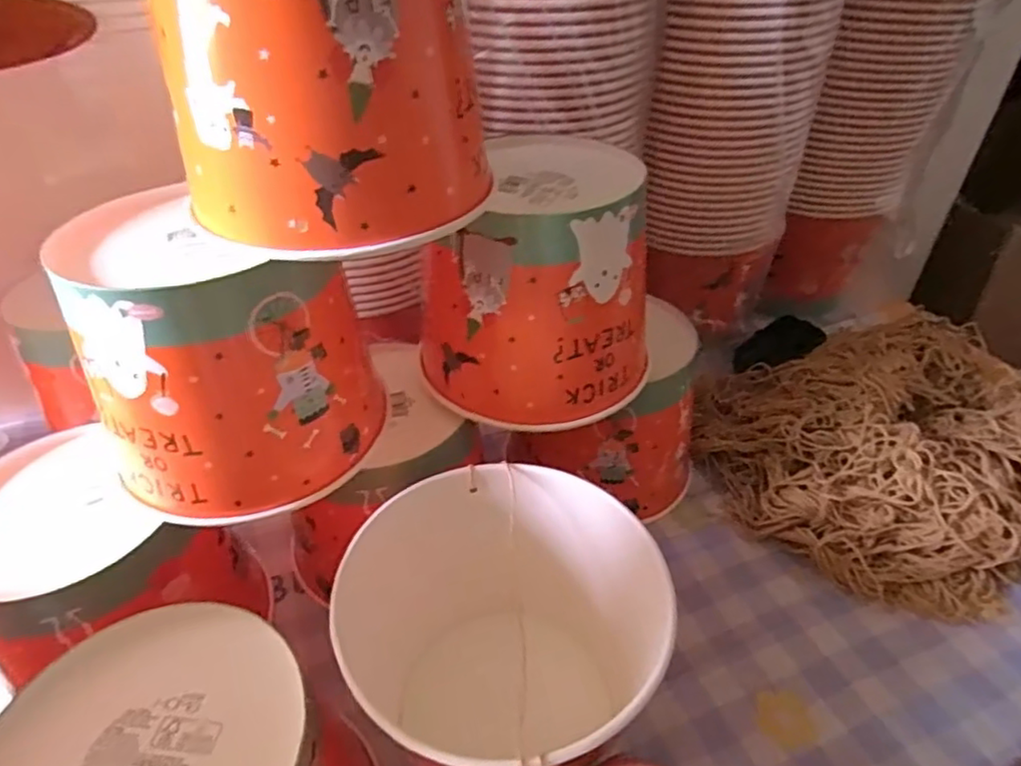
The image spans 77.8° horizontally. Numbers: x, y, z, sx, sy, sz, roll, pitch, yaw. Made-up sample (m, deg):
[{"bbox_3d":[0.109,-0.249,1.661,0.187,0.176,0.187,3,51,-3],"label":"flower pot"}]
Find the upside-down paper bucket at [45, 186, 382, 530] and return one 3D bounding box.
[{"bbox_3d":[-0.152,-0.016,0.355,0.142,0.143,0.131,-13,42,-13],"label":"upside-down paper bucket"}]

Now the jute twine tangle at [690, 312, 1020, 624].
[{"bbox_3d":[0.312,0.053,0.503,0.292,0.069,0.240,-8,41,-7],"label":"jute twine tangle"}]

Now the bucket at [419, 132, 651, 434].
[{"bbox_3d":[0.021,-0.065,0.400,0.135,0.132,0.135,-1,40,1],"label":"bucket"}]

